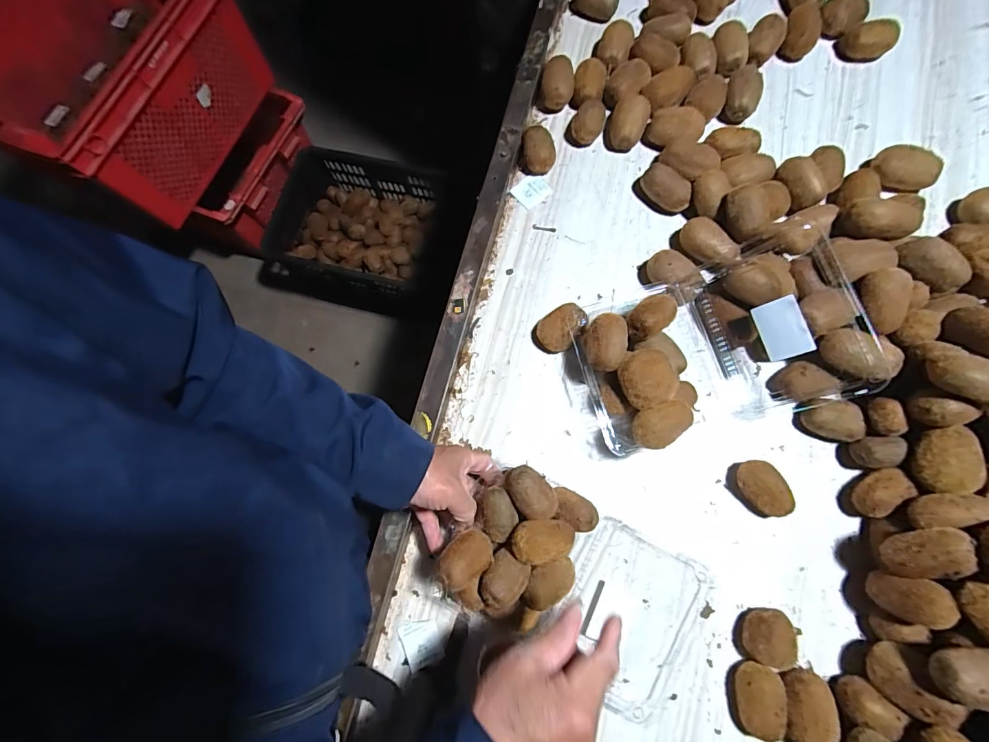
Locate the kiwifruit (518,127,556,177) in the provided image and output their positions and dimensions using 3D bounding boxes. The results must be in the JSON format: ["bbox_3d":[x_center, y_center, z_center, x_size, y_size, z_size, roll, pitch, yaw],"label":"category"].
[{"bbox_3d":[0.059,-0.299,0.592,0.048,0.039,0.063,8,77,4],"label":"kiwifruit"}]

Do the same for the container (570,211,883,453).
[{"bbox_3d":[0.261,-0.043,0.486,0.340,0.089,0.196,-16,77,-2],"label":"container"}]

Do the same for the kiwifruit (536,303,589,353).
[{"bbox_3d":[0.081,-0.052,0.525,0.062,0.045,0.051,-31,78,-5],"label":"kiwifruit"}]

